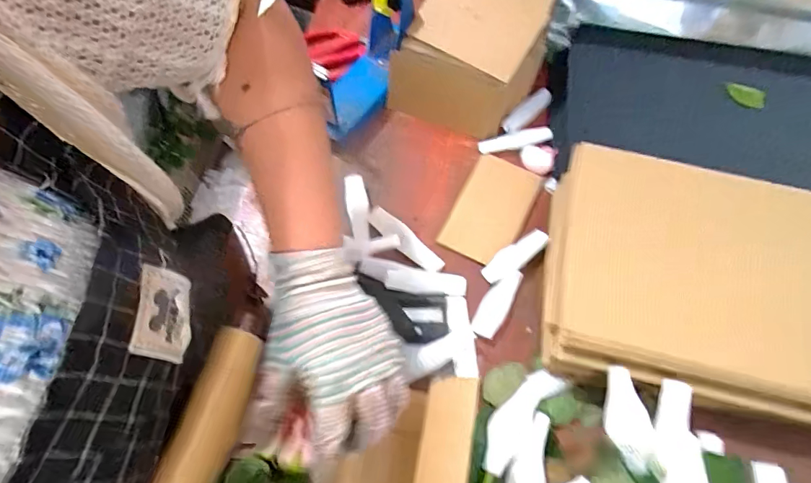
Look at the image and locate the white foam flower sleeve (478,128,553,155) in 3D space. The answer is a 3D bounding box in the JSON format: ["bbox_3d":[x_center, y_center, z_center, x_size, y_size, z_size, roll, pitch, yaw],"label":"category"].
[{"bbox_3d":[0.138,-0.127,0.540,0.091,0.018,0.018,-9,67,-5],"label":"white foam flower sleeve"}]

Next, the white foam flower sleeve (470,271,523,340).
[{"bbox_3d":[0.098,0.064,0.457,0.026,0.017,0.079,32,70,11],"label":"white foam flower sleeve"}]

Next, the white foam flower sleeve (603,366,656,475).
[{"bbox_3d":[0.186,0.147,0.361,0.034,0.020,0.080,-7,67,-4],"label":"white foam flower sleeve"}]

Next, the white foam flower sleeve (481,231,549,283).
[{"bbox_3d":[0.120,0.017,0.476,0.082,0.020,0.028,-32,71,-14],"label":"white foam flower sleeve"}]

